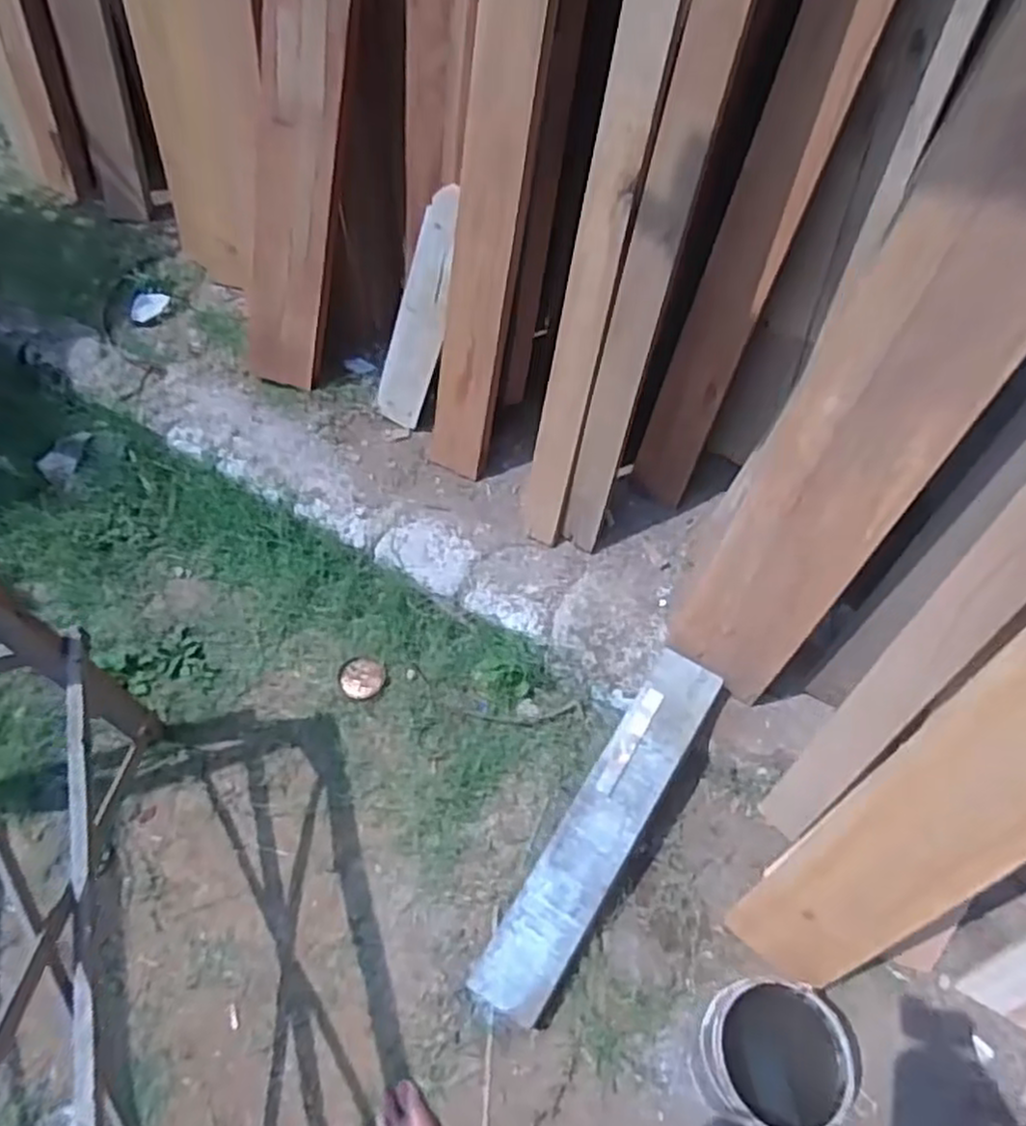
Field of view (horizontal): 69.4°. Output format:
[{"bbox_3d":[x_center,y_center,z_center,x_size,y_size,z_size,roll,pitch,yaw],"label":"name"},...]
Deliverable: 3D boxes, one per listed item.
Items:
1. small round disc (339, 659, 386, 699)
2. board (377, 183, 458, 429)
[{"bbox_3d":[-0.303,0.232,1.489,0.089,0.006,0.083,6,58,3],"label":"small round disc"},{"bbox_3d":[-0.189,-0.507,1.531,0.126,0.532,0.023,38,46,13],"label":"board"}]

